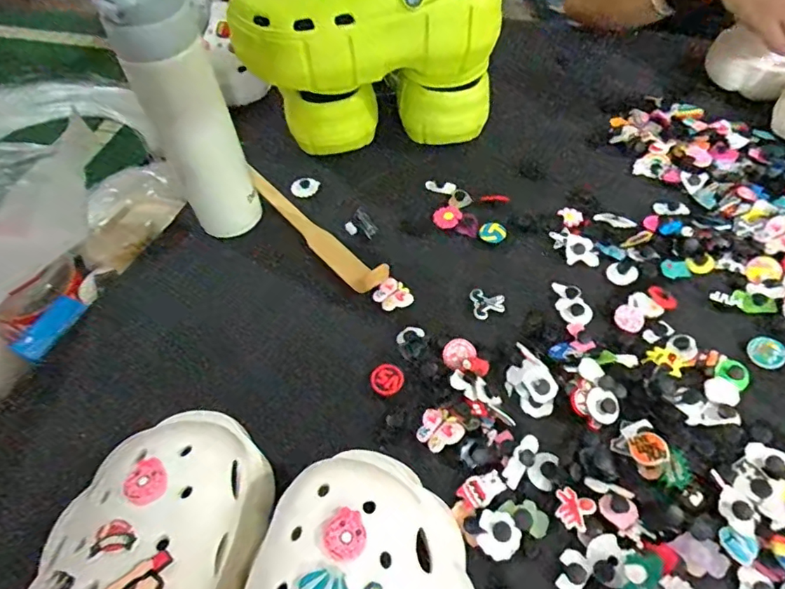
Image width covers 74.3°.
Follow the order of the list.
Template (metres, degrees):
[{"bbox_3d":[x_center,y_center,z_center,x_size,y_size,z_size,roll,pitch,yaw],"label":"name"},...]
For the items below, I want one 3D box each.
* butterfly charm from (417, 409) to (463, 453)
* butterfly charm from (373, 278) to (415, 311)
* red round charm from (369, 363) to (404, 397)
[{"bbox_3d":[0.033,0.096,0.371,0.027,0.007,0.033,-35,57,-22],"label":"butterfly charm"},{"bbox_3d":[0.001,0.000,0.457,0.029,0.008,0.029,-30,56,-18],"label":"butterfly charm"},{"bbox_3d":[-0.004,0.067,0.408,0.025,0.005,0.024,0,78,0],"label":"red round charm"}]

